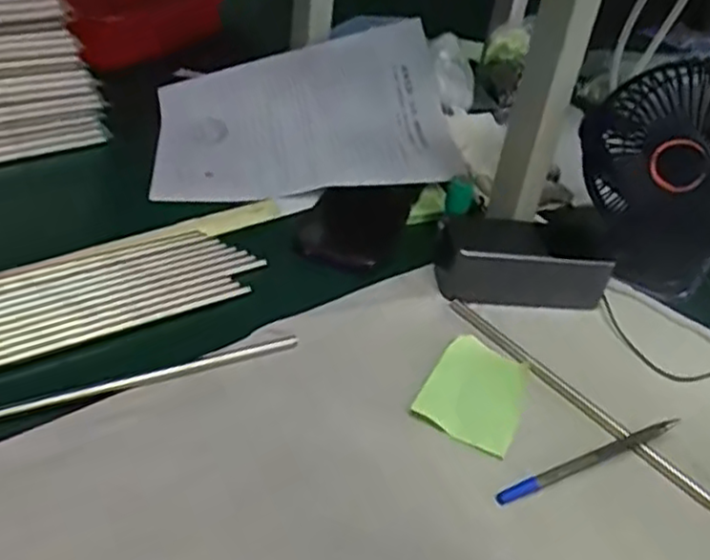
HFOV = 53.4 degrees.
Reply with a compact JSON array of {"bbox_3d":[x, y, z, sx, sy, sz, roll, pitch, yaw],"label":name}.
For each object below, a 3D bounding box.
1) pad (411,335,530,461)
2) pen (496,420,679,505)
[{"bbox_3d":[0.081,0.072,0.470,0.061,0.005,0.091,20,39,16],"label":"pad"},{"bbox_3d":[0.147,0.108,0.432,0.141,0.005,0.009,-13,41,-25],"label":"pen"}]

